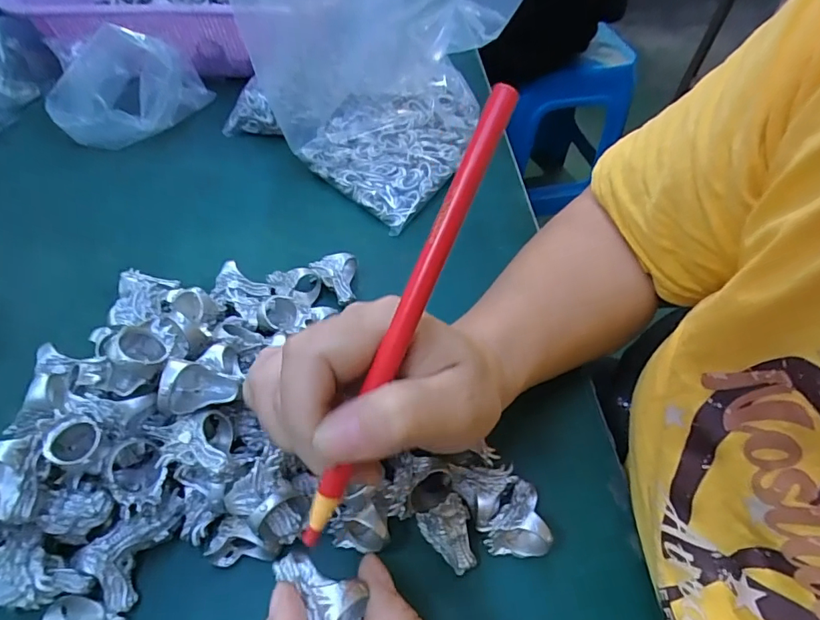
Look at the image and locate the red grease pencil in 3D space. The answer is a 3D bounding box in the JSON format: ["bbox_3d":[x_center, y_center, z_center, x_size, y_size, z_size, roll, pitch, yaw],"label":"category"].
[{"bbox_3d":[-0.001,0.003,0.166,0.009,0.006,0.168,25,93,15],"label":"red grease pencil"}]

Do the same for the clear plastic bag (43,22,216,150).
[{"bbox_3d":[-0.249,-0.198,0.422,0.121,0.080,0.089,-5,56,-6],"label":"clear plastic bag"}]

